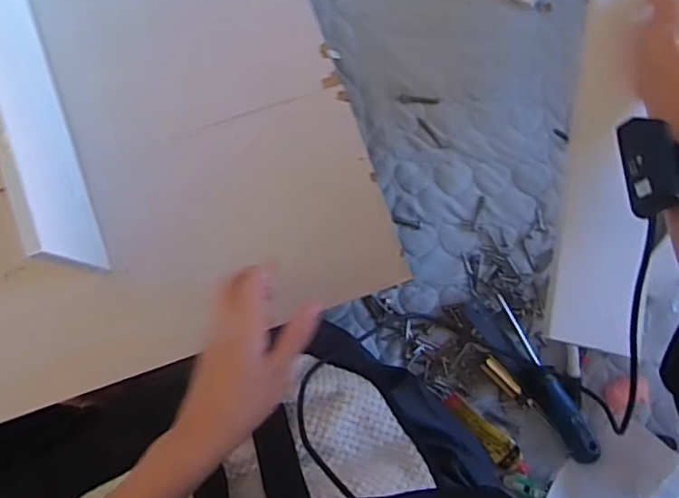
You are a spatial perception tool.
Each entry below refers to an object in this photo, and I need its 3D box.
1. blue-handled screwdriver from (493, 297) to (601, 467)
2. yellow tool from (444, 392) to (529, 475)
[{"bbox_3d":[0.211,0.136,0.631,0.034,0.033,0.182,-34,92,-4],"label":"blue-handled screwdriver"},{"bbox_3d":[0.152,0.193,0.636,0.115,0.023,0.027,45,87,-3],"label":"yellow tool"}]

